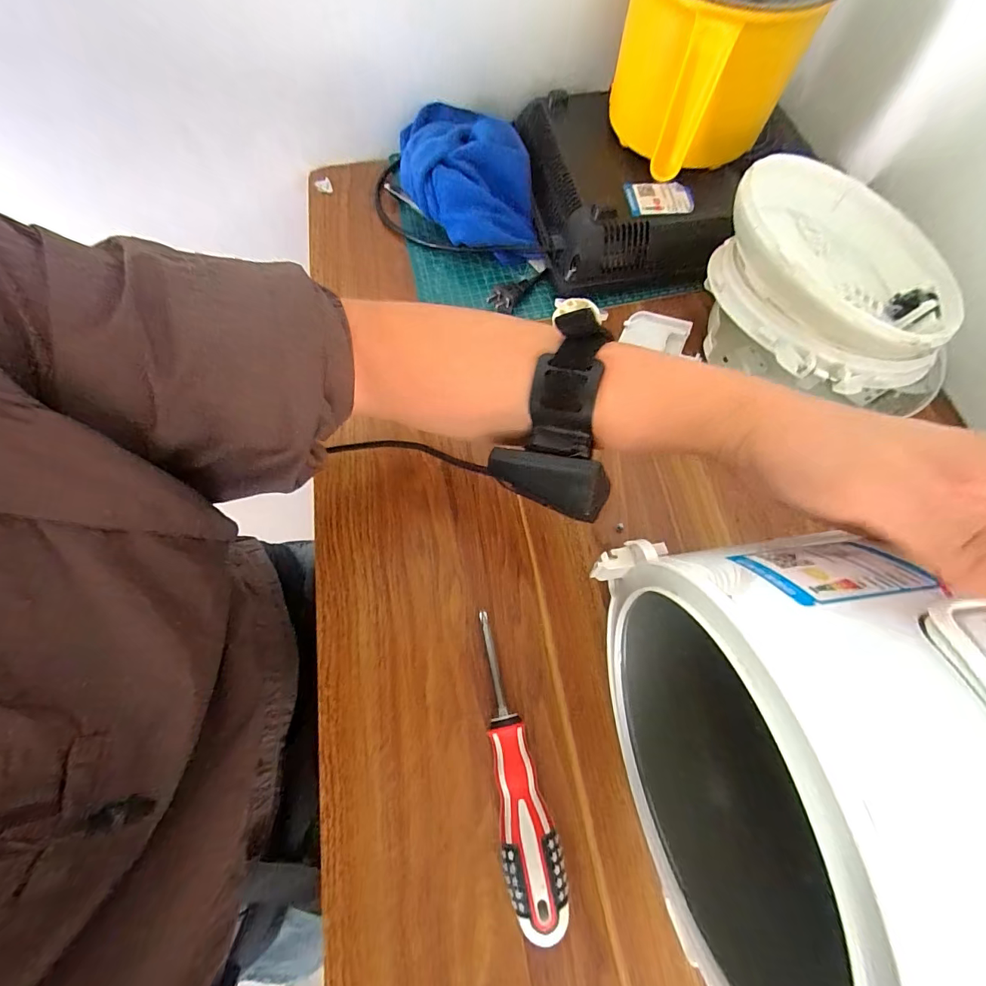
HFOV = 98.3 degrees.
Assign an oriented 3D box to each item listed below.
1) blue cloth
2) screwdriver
[{"bbox_3d":[-0.031,-0.348,0.478,0.132,0.071,0.211,-14,70,-6],"label":"blue cloth"},{"bbox_3d":[0.013,0.174,0.283,0.034,0.037,0.179,-10,69,-5],"label":"screwdriver"}]

